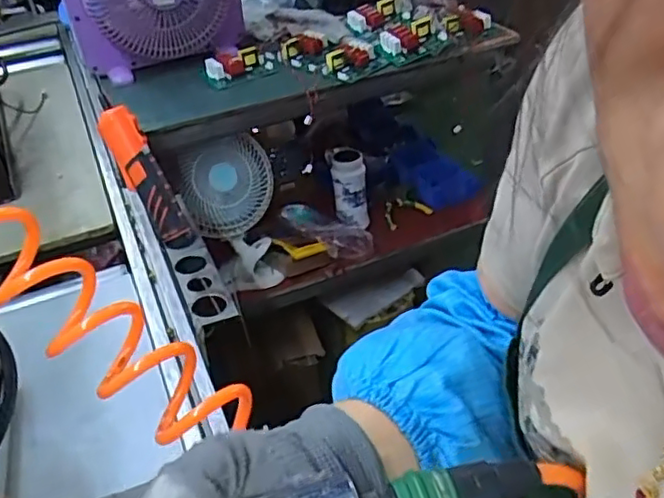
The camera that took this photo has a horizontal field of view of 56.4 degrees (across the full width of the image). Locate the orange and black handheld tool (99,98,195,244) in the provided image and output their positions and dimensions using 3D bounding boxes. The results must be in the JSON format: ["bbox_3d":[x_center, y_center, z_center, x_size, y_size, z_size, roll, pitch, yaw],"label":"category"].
[{"bbox_3d":[-0.245,-0.096,0.815,0.044,0.200,0.033,-34,12,-32],"label":"orange and black handheld tool"}]

